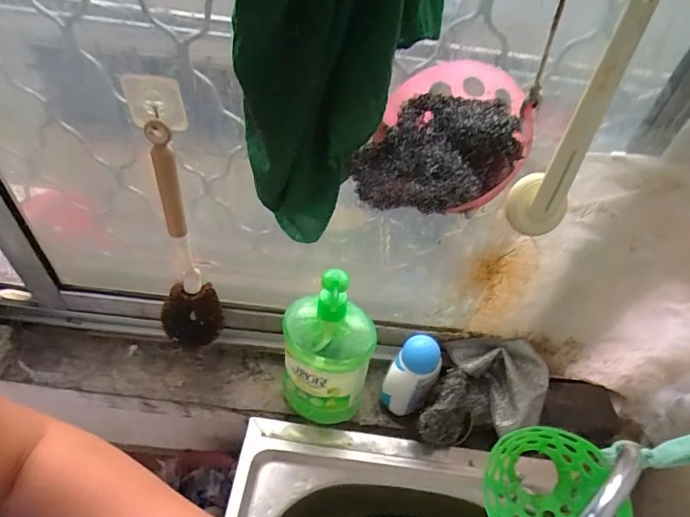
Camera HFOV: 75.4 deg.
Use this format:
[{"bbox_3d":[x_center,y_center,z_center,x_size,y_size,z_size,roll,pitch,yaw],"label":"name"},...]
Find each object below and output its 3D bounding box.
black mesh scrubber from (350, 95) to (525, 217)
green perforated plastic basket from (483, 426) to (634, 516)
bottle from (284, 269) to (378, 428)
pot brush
[{"bbox_3d":[0.069,-0.089,0.350,0.120,0.051,0.118,1,46,-7],"label":"black mesh scrubber"},{"bbox_3d":[0.203,0.245,0.444,0.114,0.114,0.125,-9,48,-16],"label":"green perforated plastic basket"},{"bbox_3d":[-0.024,0.114,0.584,0.115,0.248,0.088,7,46,-1],"label":"bottle"},{"bbox_3d":[-0.208,-0.004,0.551,0.074,0.334,0.057,-17,51,-22],"label":"pot brush"}]

